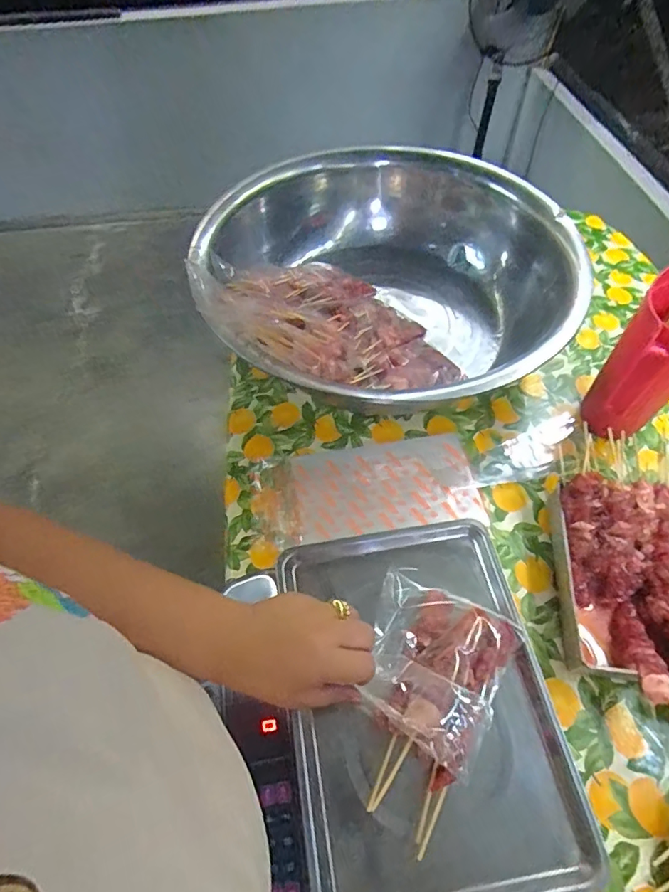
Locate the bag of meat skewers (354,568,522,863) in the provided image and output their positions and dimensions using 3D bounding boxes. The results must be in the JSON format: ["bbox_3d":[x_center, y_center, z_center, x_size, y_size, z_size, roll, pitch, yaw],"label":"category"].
[{"bbox_3d":[0.075,0.217,0.449,0.132,0.036,0.191,27,61,18],"label":"bag of meat skewers"}]

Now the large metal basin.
[{"bbox_3d":[0.069,-0.272,0.826,0.554,0.184,0.577,-1,56,1],"label":"large metal basin"}]

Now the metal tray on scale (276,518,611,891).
[{"bbox_3d":[0.078,0.231,0.465,0.236,0.026,0.322,-9,56,-4],"label":"metal tray on scale"}]

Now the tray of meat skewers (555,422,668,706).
[{"bbox_3d":[0.396,0.166,0.592,0.240,0.080,0.292,5,56,5],"label":"tray of meat skewers"}]

